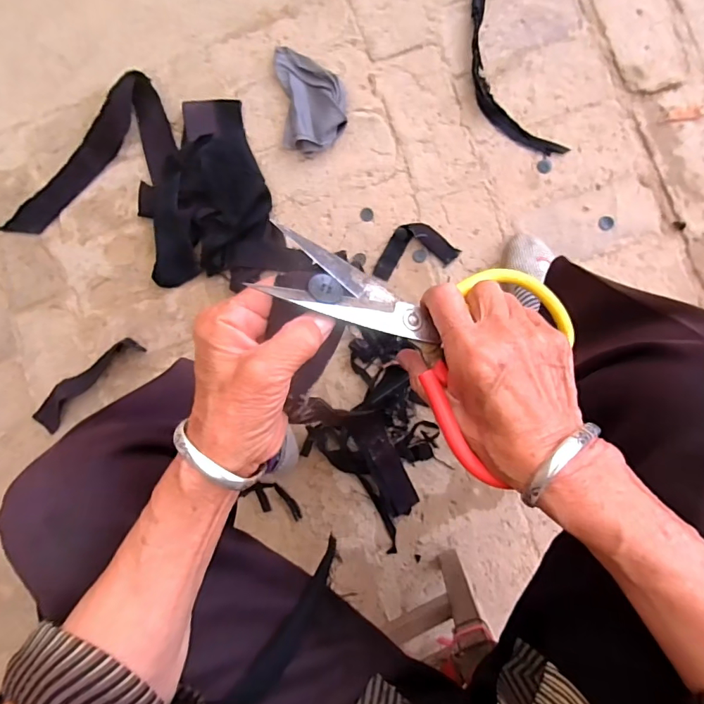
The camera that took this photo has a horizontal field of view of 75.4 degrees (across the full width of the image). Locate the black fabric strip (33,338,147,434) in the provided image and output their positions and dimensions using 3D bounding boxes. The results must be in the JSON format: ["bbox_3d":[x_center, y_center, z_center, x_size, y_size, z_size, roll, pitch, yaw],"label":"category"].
[{"bbox_3d":[-0.456,0.050,0.783,0.221,0.020,0.059,-41,85,2],"label":"black fabric strip"}]

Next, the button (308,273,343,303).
[{"bbox_3d":[-0.015,-0.036,0.265,0.021,0.004,0.019,13,62,-13],"label":"button"}]

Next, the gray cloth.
[{"bbox_3d":[-0.067,-0.422,0.753,0.107,0.034,0.182,-7,87,5],"label":"gray cloth"}]

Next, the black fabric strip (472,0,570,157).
[{"bbox_3d":[0.228,-0.483,0.732,0.099,0.023,0.383,-22,86,4],"label":"black fabric strip"}]

